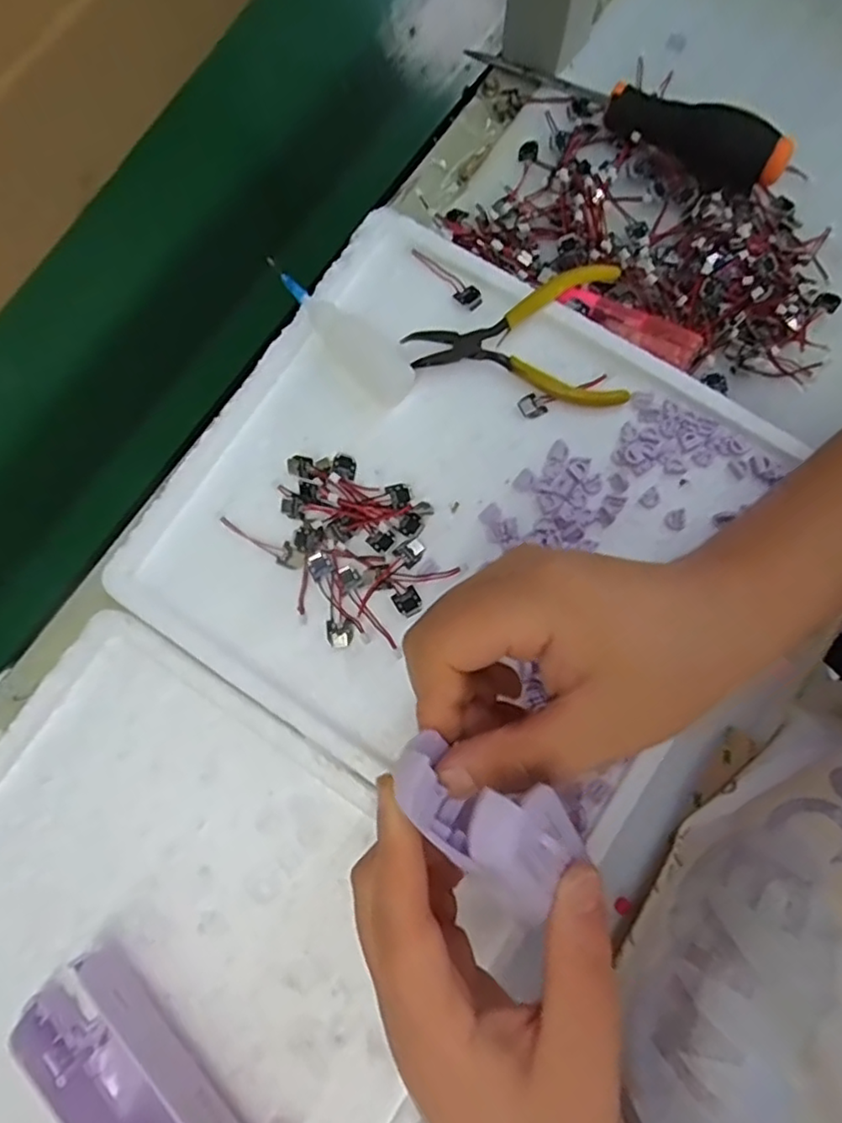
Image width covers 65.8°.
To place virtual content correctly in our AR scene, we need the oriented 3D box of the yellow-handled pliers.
[{"bbox_3d":[0.049,-0.113,0.334,0.108,0.019,0.069,-2,79,0],"label":"yellow-handled pliers"}]

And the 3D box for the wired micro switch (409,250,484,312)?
[{"bbox_3d":[0.014,-0.154,0.351,0.047,0.004,0.011,42,82,8],"label":"wired micro switch"}]

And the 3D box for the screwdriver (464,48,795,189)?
[{"bbox_3d":[0.115,-0.271,0.372,0.201,0.034,0.025,35,82,7],"label":"screwdriver"}]

